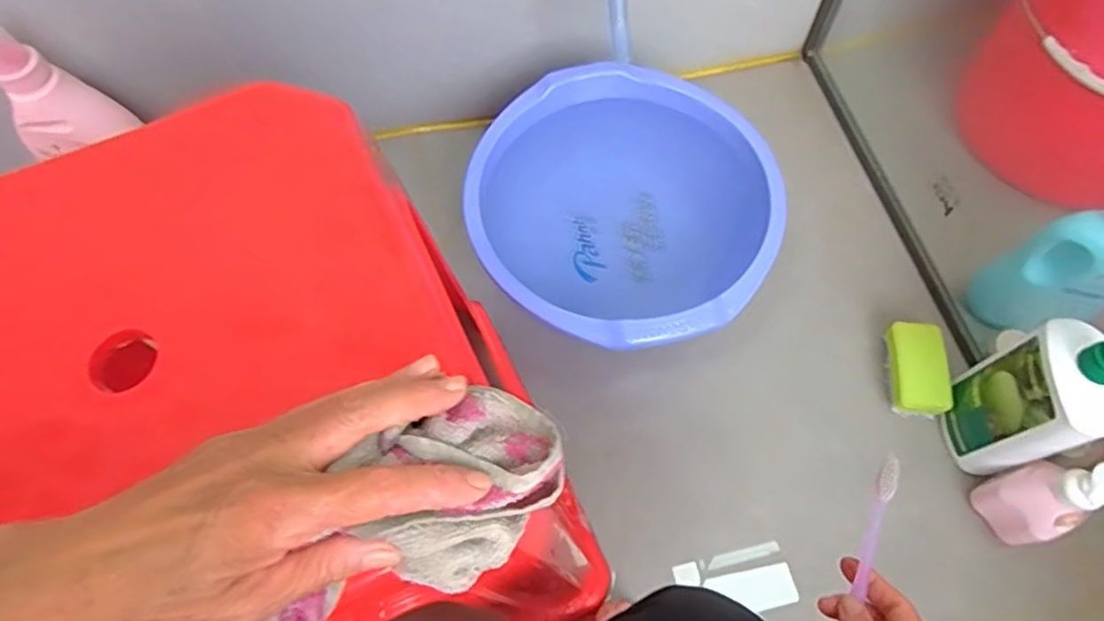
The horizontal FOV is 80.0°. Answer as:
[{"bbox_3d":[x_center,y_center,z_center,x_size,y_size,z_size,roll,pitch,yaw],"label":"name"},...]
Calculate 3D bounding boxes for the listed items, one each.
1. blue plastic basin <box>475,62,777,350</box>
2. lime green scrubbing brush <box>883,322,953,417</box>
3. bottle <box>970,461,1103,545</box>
[{"bbox_3d":[0.081,-0.102,0.778,0.319,0.144,0.342,-1,66,1],"label":"blue plastic basin"},{"bbox_3d":[0.428,0.069,0.772,0.060,0.032,0.107,7,66,5],"label":"lime green scrubbing brush"},{"bbox_3d":[0.492,0.188,0.654,0.048,0.157,0.071,-11,66,-3],"label":"bottle"}]

